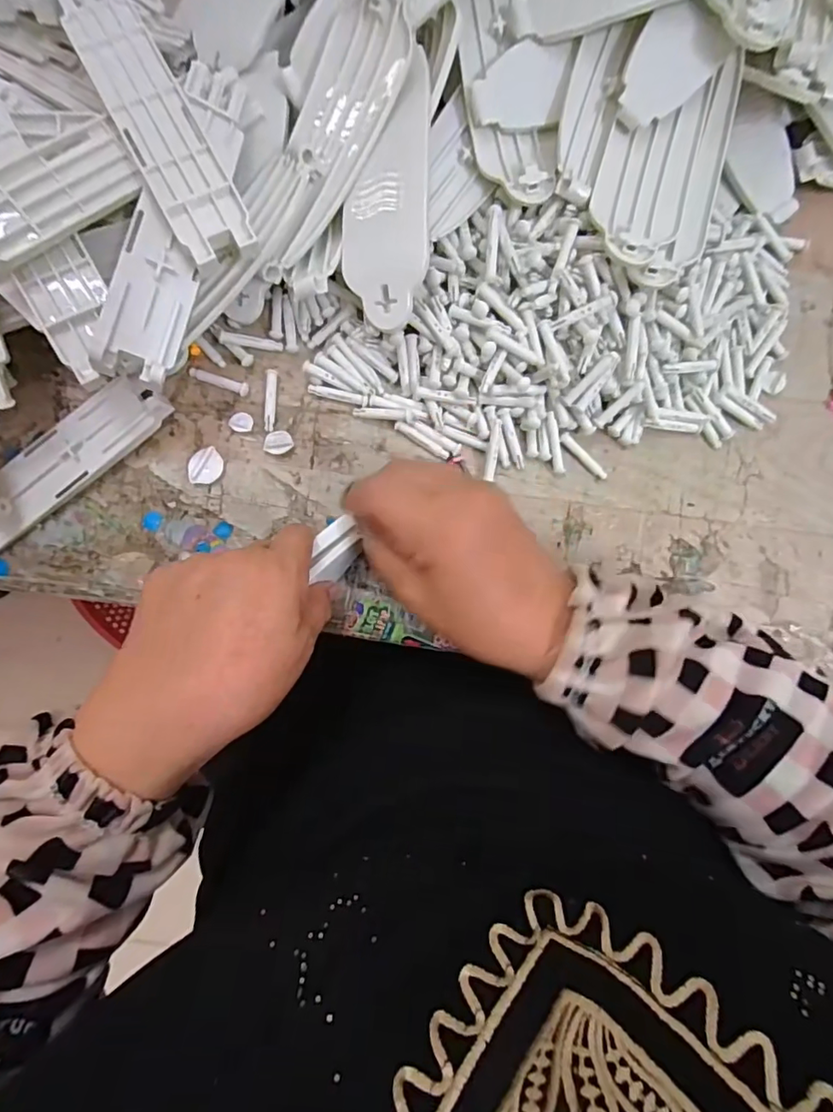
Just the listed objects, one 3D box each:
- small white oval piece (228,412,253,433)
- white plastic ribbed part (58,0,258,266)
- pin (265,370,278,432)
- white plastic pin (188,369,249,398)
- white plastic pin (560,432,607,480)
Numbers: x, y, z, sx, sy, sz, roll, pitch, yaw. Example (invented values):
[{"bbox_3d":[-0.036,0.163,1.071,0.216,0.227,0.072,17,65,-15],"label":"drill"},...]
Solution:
[{"bbox_3d":[-0.113,-0.086,0.340,0.014,0.004,0.013,26,85,1],"label":"small white oval piece"},{"bbox_3d":[-0.142,-0.238,0.283,0.039,0.012,0.183,-27,87,-3],"label":"white plastic ribbed part"},{"bbox_3d":[-0.094,-0.100,0.340,0.007,0.008,0.040,2,85,-1],"label":"pin"},{"bbox_3d":[-0.128,-0.113,0.340,0.039,0.008,0.008,19,85,0],"label":"white plastic pin"},{"bbox_3d":[0.108,-0.064,0.340,0.039,0.004,0.007,45,108,-2],"label":"white plastic pin"}]

